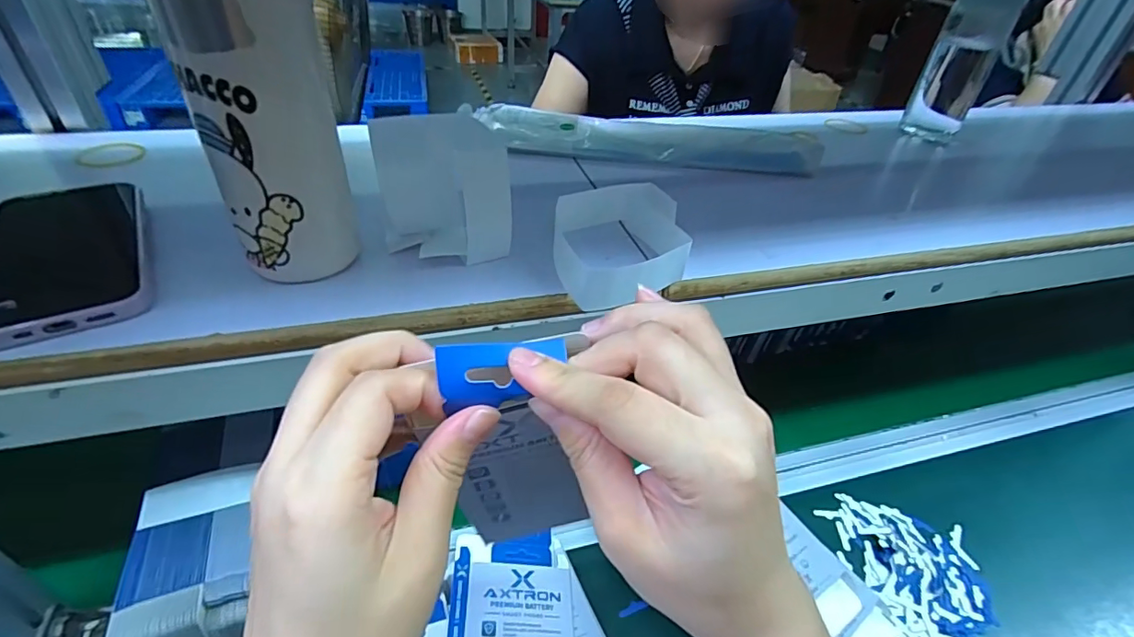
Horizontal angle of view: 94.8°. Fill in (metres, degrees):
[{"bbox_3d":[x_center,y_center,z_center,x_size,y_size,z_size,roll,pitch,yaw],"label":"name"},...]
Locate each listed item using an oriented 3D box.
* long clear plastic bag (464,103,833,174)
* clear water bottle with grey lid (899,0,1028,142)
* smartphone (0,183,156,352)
[{"bbox_3d":[0.077,-0.169,0.496,0.329,0.032,0.067,3,39,-3],"label":"long clear plastic bag"},{"bbox_3d":[0.413,-0.271,0.548,0.061,0.155,0.050,27,44,25],"label":"clear water bottle with grey lid"},{"bbox_3d":[-0.286,-0.038,0.300,0.073,0.012,0.147,-20,45,-28],"label":"smartphone"}]

